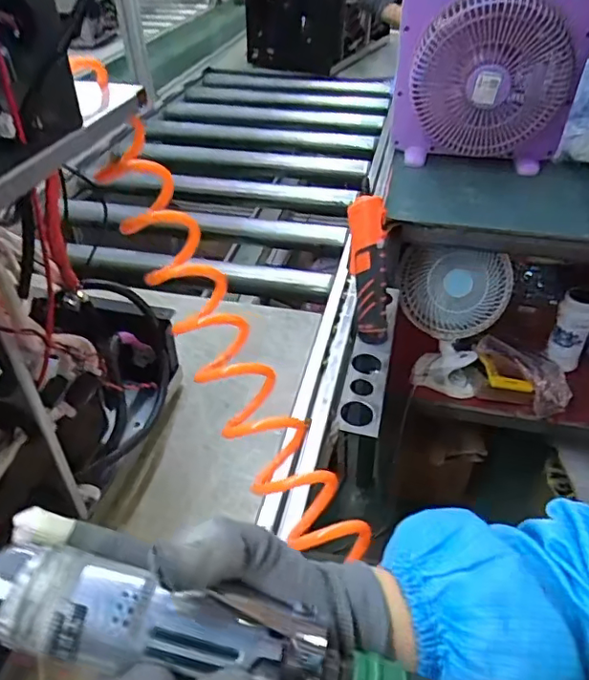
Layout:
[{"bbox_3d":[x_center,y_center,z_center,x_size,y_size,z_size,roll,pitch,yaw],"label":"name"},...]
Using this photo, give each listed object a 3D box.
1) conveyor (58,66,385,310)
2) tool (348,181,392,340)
[{"bbox_3d":[-0.100,-0.424,1.259,0.556,0.081,1.019,6,41,9],"label":"conveyor"},{"bbox_3d":[0.101,-0.103,0.737,0.043,0.207,0.040,-4,6,-4],"label":"tool"}]

